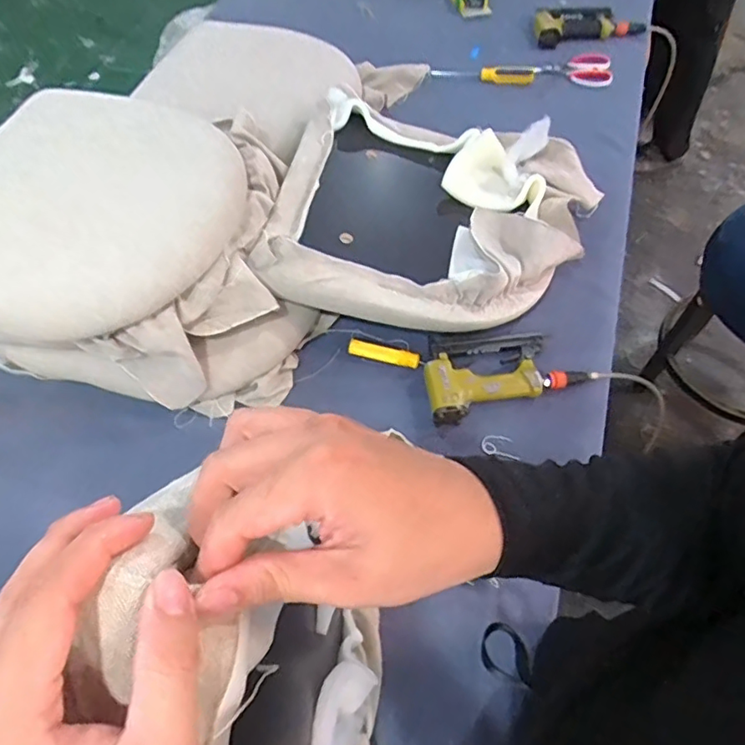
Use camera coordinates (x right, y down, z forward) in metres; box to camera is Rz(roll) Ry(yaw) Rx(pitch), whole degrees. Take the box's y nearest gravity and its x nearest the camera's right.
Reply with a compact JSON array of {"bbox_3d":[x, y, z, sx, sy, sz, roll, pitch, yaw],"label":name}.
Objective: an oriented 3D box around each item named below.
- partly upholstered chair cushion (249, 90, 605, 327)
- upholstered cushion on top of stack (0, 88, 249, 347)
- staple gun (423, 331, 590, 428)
[{"bbox_3d":[0.110,-0.261,0.943,0.508,0.133,0.439,8,60,6],"label":"partly upholstered chair cushion"},{"bbox_3d":[-0.421,-0.241,0.831,0.441,0.074,0.440,16,61,11],"label":"upholstered cushion on top of stack"},{"bbox_3d":[0.197,-0.015,0.880,0.257,0.041,0.139,-16,60,-8],"label":"staple gun"}]

